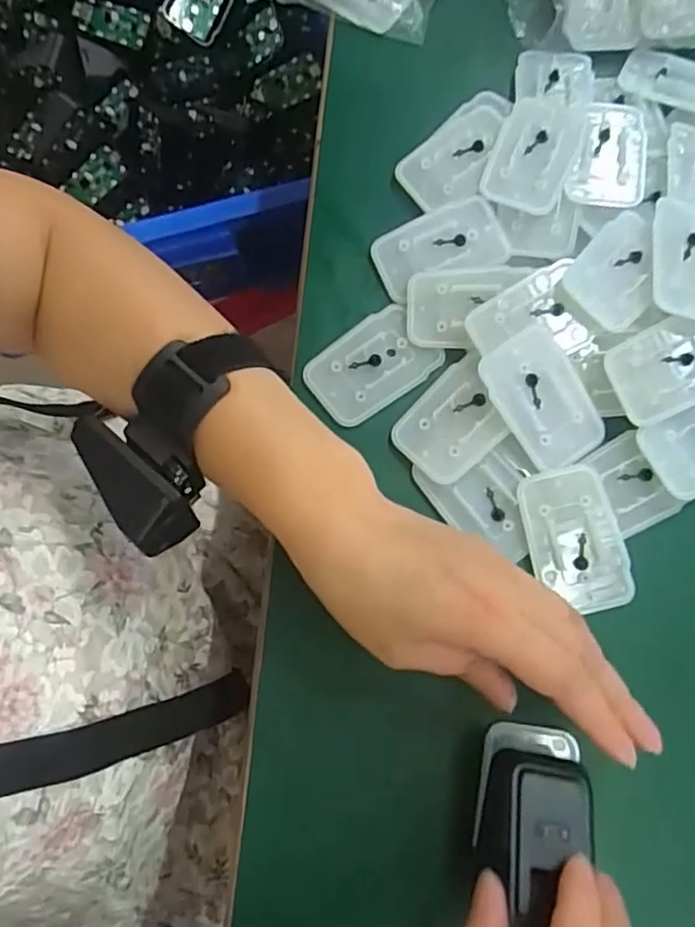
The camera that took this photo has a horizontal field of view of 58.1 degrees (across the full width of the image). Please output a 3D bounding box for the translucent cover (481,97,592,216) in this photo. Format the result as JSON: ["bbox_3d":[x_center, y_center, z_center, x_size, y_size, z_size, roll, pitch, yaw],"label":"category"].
[{"bbox_3d":[0.102,-0.169,0.342,0.042,0.010,0.069,23,76,4],"label":"translucent cover"}]

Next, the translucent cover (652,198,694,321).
[{"bbox_3d":[0.177,-0.104,0.319,0.043,0.006,0.063,11,79,-5],"label":"translucent cover"}]

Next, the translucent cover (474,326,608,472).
[{"bbox_3d":[0.098,-0.032,0.310,0.044,0.004,0.067,-36,97,-9],"label":"translucent cover"}]

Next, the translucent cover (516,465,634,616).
[{"bbox_3d":[0.110,0.037,0.304,0.043,0.007,0.068,-13,77,-5],"label":"translucent cover"}]

